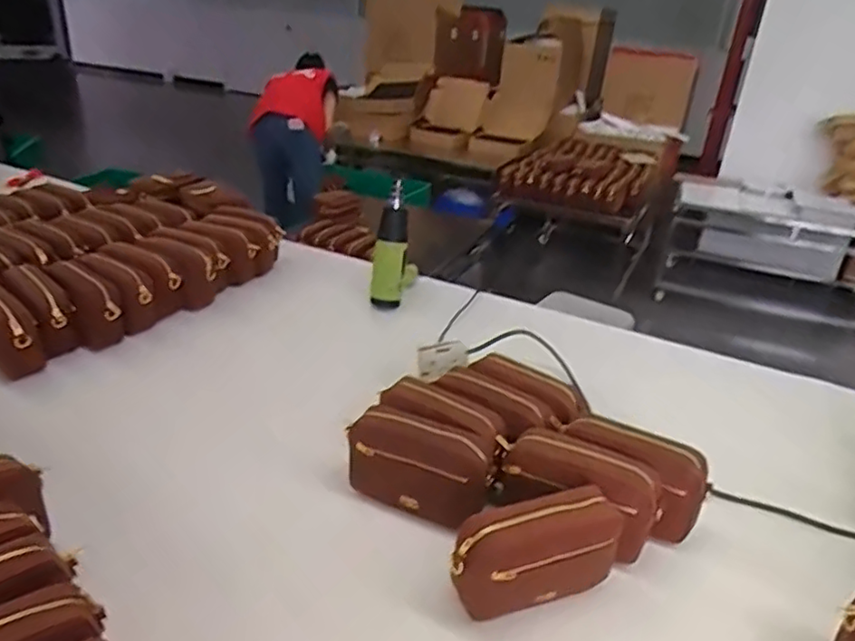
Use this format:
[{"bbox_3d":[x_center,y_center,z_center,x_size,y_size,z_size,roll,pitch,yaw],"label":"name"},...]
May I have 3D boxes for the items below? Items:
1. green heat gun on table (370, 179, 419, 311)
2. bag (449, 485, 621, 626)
[{"bbox_3d":[-0.073,-0.169,1.451,0.070,0.267,0.175,10,27,12],"label":"green heat gun on table"},{"bbox_3d":[0.125,0.274,0.729,0.196,0.135,0.058,-6,28,-19],"label":"bag"}]

